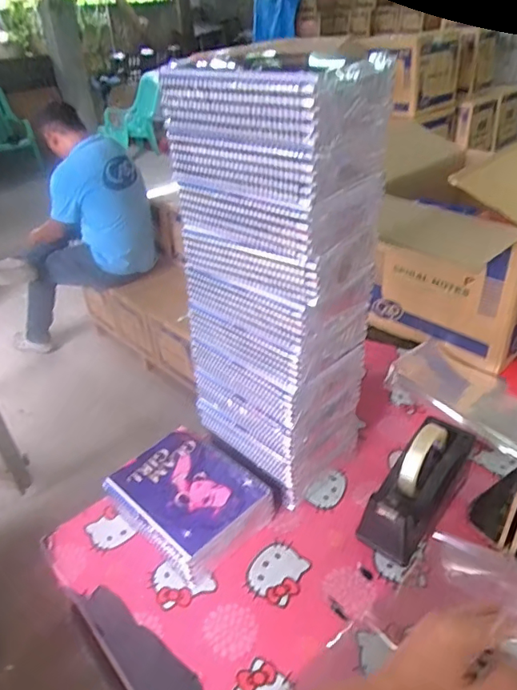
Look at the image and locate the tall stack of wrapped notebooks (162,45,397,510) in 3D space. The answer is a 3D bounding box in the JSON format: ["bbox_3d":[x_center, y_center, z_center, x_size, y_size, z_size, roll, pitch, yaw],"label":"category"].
[{"bbox_3d":[0.031,-0.065,0.662,0.176,0.515,0.199,-27,41,-31],"label":"tall stack of wrapped notebooks"}]

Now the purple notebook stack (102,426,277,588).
[{"bbox_3d":[-0.100,0.222,0.737,0.155,0.062,0.197,-30,42,-34],"label":"purple notebook stack"}]

